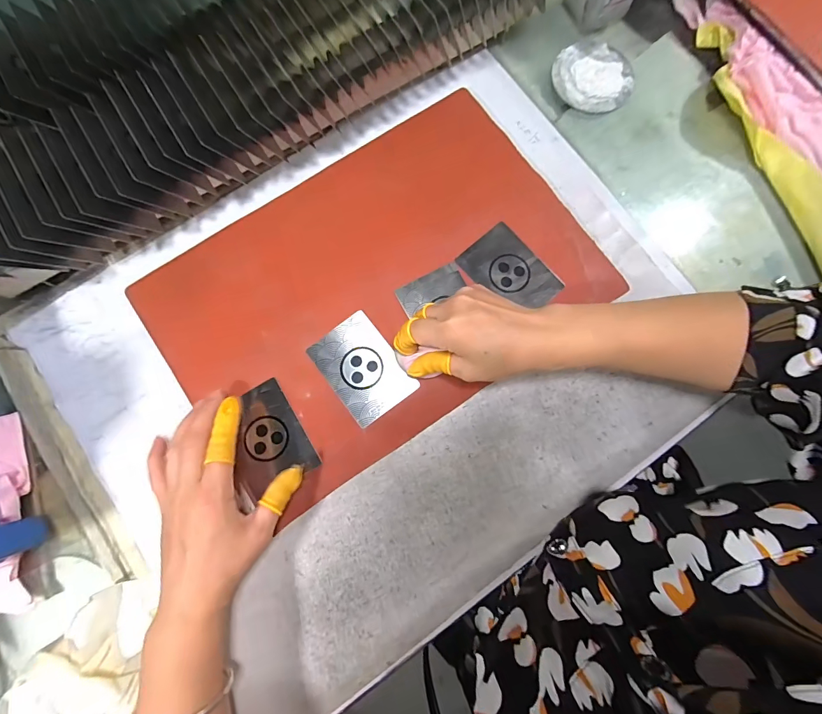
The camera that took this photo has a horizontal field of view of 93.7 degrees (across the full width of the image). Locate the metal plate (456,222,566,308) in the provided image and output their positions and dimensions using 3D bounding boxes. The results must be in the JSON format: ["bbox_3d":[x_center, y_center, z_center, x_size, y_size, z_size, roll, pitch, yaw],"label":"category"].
[{"bbox_3d":[0.092,-0.079,0.358,0.061,0.004,0.085,-40,82,-7],"label":"metal plate"}]

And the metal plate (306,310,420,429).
[{"bbox_3d":[-0.043,0.010,0.341,0.062,0.004,0.087,-37,82,-7],"label":"metal plate"}]

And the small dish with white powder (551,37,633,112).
[{"bbox_3d":[0.192,-0.296,0.407,0.082,0.009,0.079,0,79,0],"label":"small dish with white powder"}]

